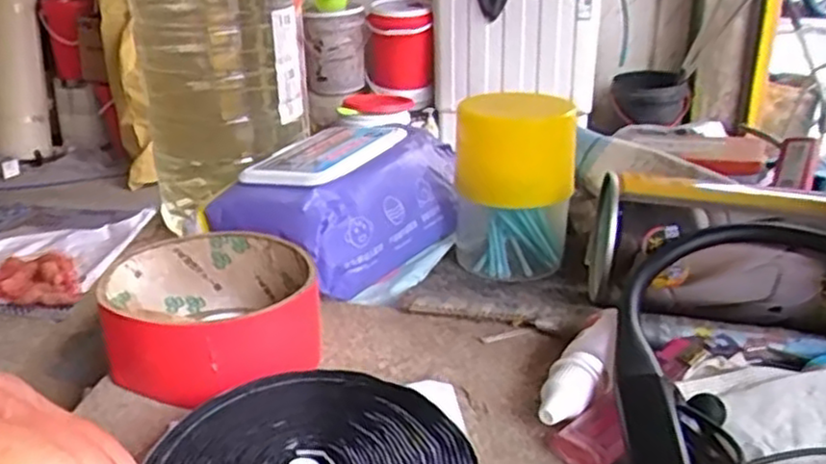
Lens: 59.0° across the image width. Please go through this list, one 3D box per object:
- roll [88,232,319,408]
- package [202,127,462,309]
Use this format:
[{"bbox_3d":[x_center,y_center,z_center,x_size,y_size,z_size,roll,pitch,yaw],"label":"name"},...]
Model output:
[{"bbox_3d":[-0.079,0.035,0.293,0.081,0.042,0.085,-6,24,3],"label":"roll"},{"bbox_3d":[-0.036,-0.016,0.399,0.106,0.058,0.142,15,28,32],"label":"package"}]

